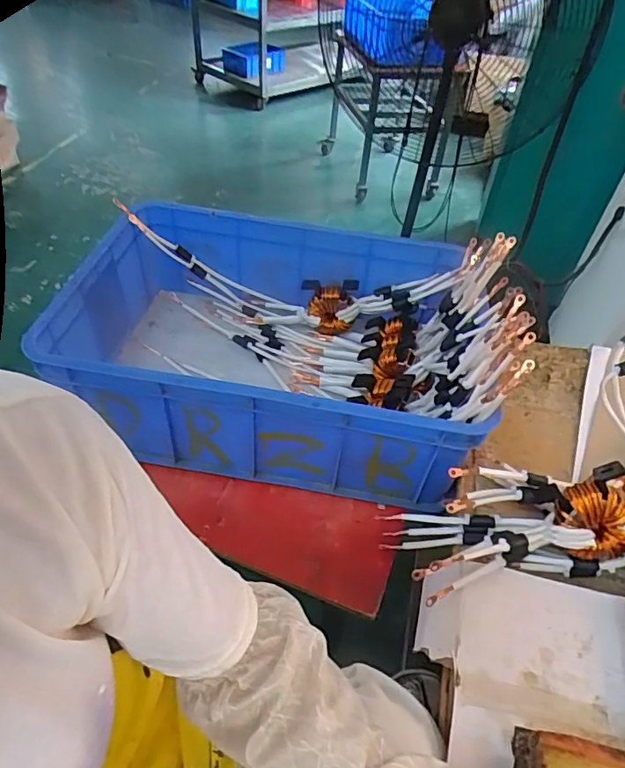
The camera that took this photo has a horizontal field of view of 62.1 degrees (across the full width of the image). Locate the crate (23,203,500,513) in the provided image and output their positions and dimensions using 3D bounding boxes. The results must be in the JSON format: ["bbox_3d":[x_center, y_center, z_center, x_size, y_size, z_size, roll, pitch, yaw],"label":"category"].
[{"bbox_3d":[-0.053,-0.064,0.825,0.562,0.190,0.412,8,46,2],"label":"crate"}]

